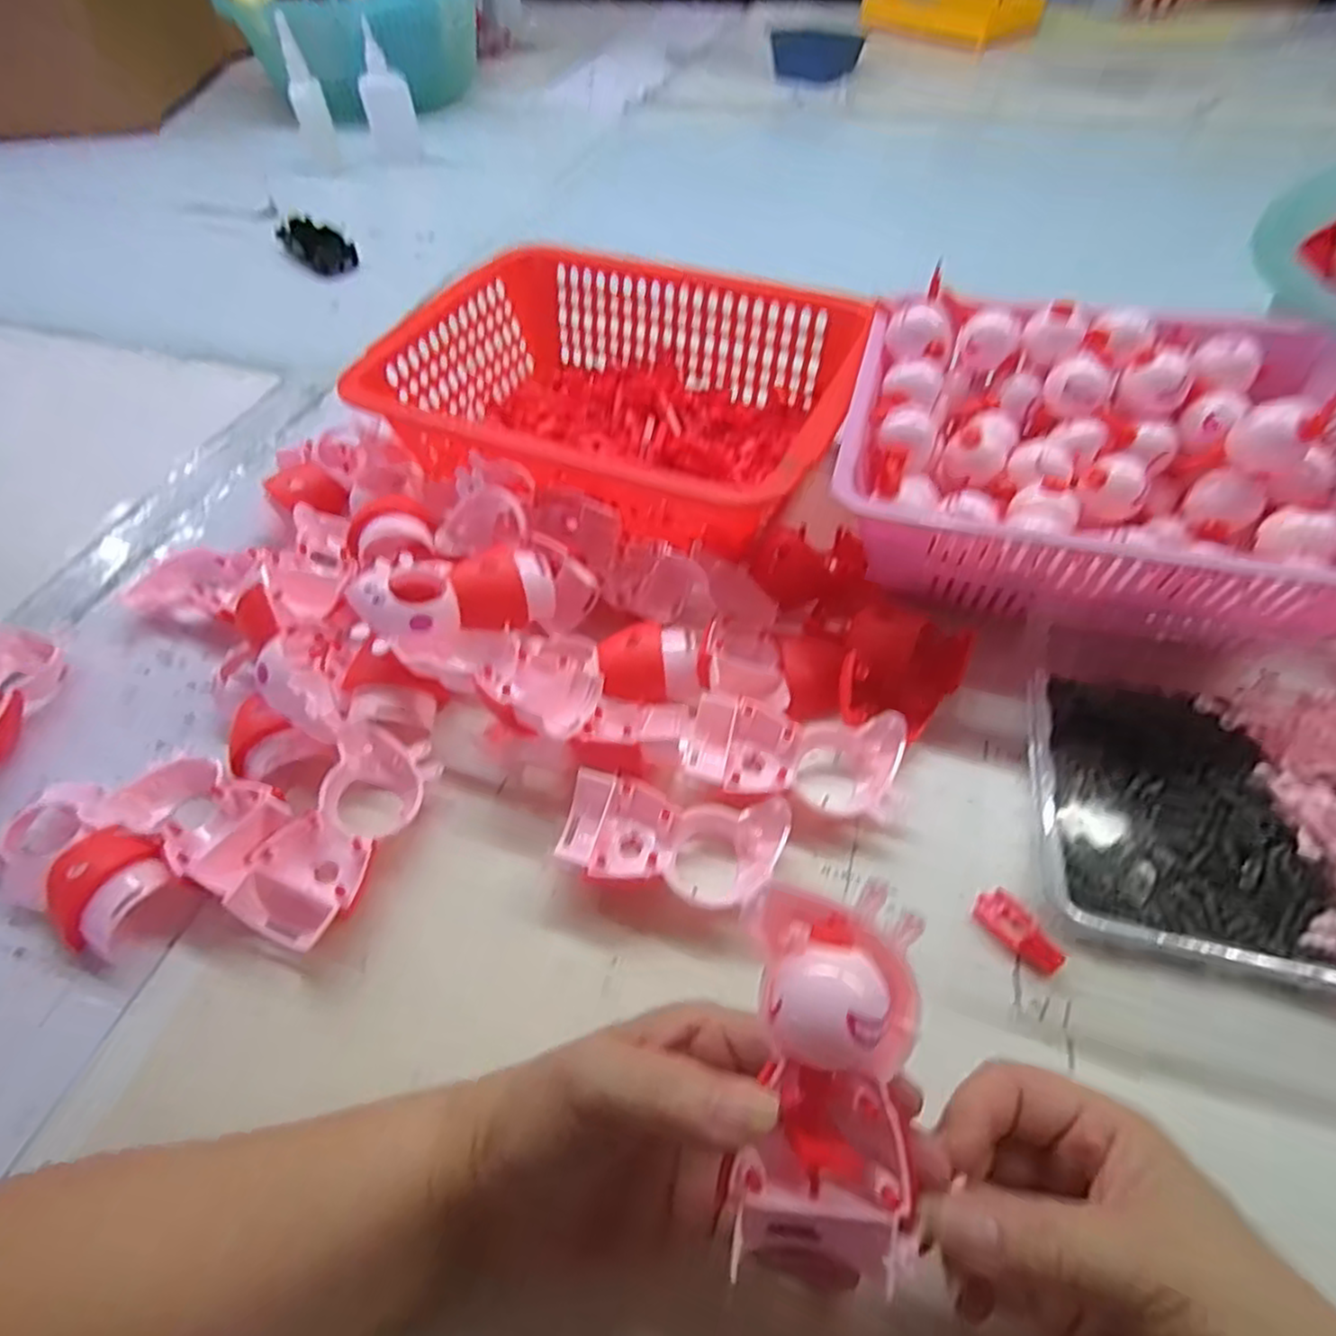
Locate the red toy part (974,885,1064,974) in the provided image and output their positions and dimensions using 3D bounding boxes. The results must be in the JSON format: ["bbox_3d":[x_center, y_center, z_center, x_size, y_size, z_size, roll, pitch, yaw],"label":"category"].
[{"bbox_3d":[0.152,0.113,0.311,0.018,0.007,0.039,-31,58,-19],"label":"red toy part"}]

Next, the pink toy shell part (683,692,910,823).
[{"bbox_3d":[0.061,0.045,0.357,0.104,0.028,0.051,8,54,9],"label":"pink toy shell part"}]

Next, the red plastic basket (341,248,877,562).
[{"bbox_3d":[-0.031,-0.185,0.499,0.289,0.087,0.218,19,56,16],"label":"red plastic basket"}]

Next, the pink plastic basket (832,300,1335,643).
[{"bbox_3d":[0.235,-0.114,0.406,0.260,0.081,0.197,13,55,12],"label":"pink plastic basket"}]

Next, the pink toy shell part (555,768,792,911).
[{"bbox_3d":[0.002,0.080,0.335,0.102,0.028,0.048,6,54,8],"label":"pink toy shell part"}]

